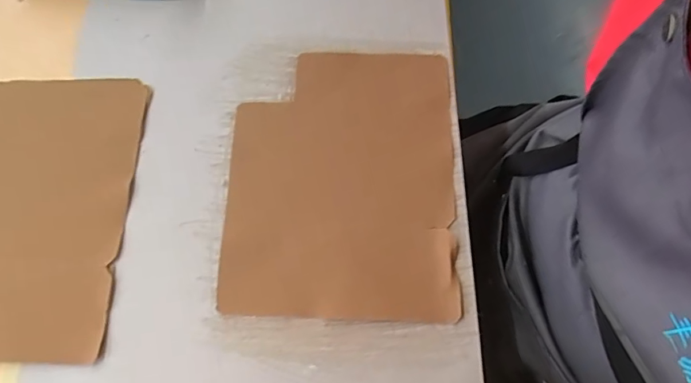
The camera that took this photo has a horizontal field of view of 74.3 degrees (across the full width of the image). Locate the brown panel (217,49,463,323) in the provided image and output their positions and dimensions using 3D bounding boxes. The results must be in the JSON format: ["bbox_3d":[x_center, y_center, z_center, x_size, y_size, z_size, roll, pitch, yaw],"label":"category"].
[{"bbox_3d":[-0.004,-0.016,0.405,0.194,0.009,0.246,1,72,1],"label":"brown panel"}]

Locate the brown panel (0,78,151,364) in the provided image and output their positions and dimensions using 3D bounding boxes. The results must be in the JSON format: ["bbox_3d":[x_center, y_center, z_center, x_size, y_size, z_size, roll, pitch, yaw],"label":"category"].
[{"bbox_3d":[-0.292,0.010,0.392,0.205,0.011,0.249,2,70,0],"label":"brown panel"}]

